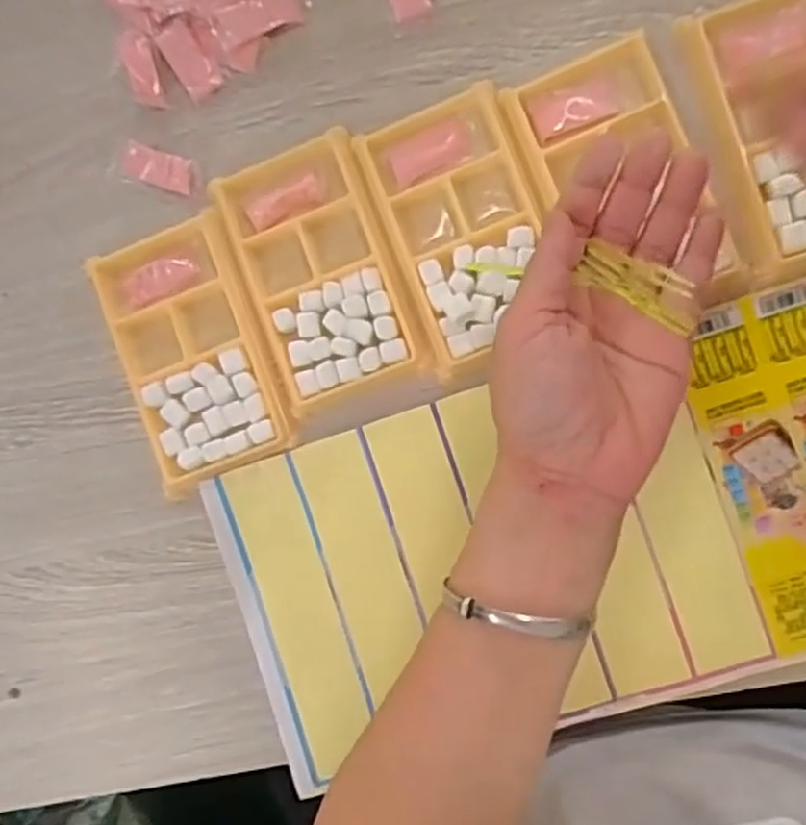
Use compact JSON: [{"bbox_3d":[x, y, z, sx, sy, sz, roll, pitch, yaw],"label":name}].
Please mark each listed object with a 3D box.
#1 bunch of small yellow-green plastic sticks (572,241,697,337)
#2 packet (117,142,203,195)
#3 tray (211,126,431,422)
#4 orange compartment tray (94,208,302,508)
[{"bbox_3d":[0.099,-0.054,0.304,0.050,0.004,0.017,31,93,19],"label":"bunch of small yellow-green plastic sticks"},{"bbox_3d":[-0.130,-0.130,0.394,0.047,0.004,0.020,19,91,9],"label":"packet"},{"bbox_3d":[-0.044,-0.073,0.385,0.079,0.010,0.135,-21,85,7],"label":"tray"},{"bbox_3d":[-0.112,-0.032,0.393,0.075,0.012,0.133,-20,85,7],"label":"orange compartment tray"}]

